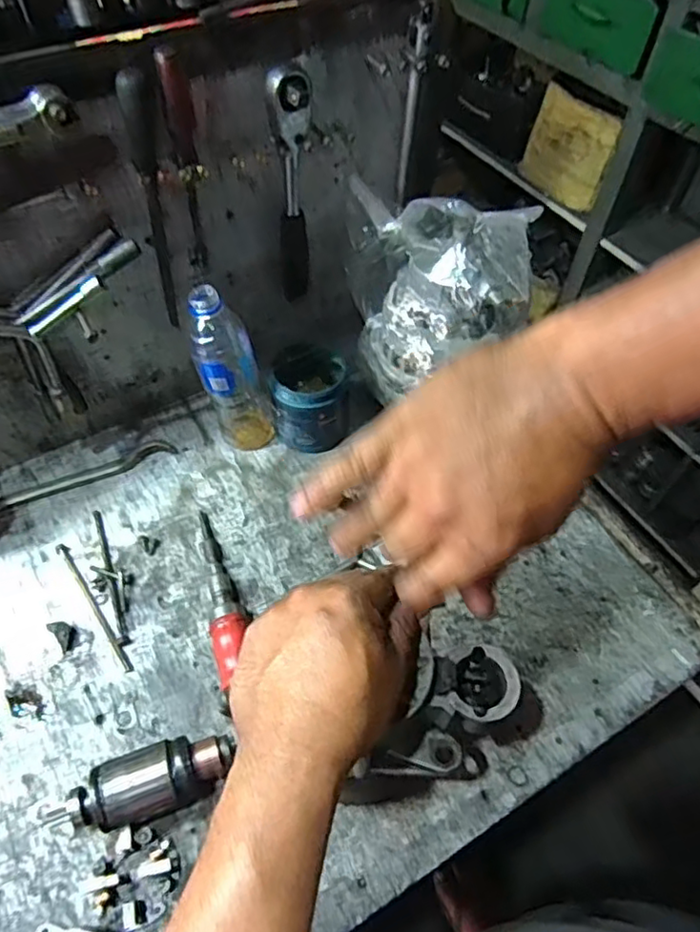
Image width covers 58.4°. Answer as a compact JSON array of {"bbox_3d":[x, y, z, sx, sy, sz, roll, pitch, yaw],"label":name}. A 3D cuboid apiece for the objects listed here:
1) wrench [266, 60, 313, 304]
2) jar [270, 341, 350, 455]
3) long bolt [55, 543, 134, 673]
[{"bbox_3d":[-0.058,-0.276,0.648,0.043,0.248,0.035,-29,62,-21],"label":"wrench"},{"bbox_3d":[-0.045,-0.088,0.745,0.091,0.105,0.106,-7,54,-7],"label":"jar"},{"bbox_3d":[-0.263,0.141,0.638,0.012,0.005,0.168,-30,60,-21],"label":"long bolt"}]

